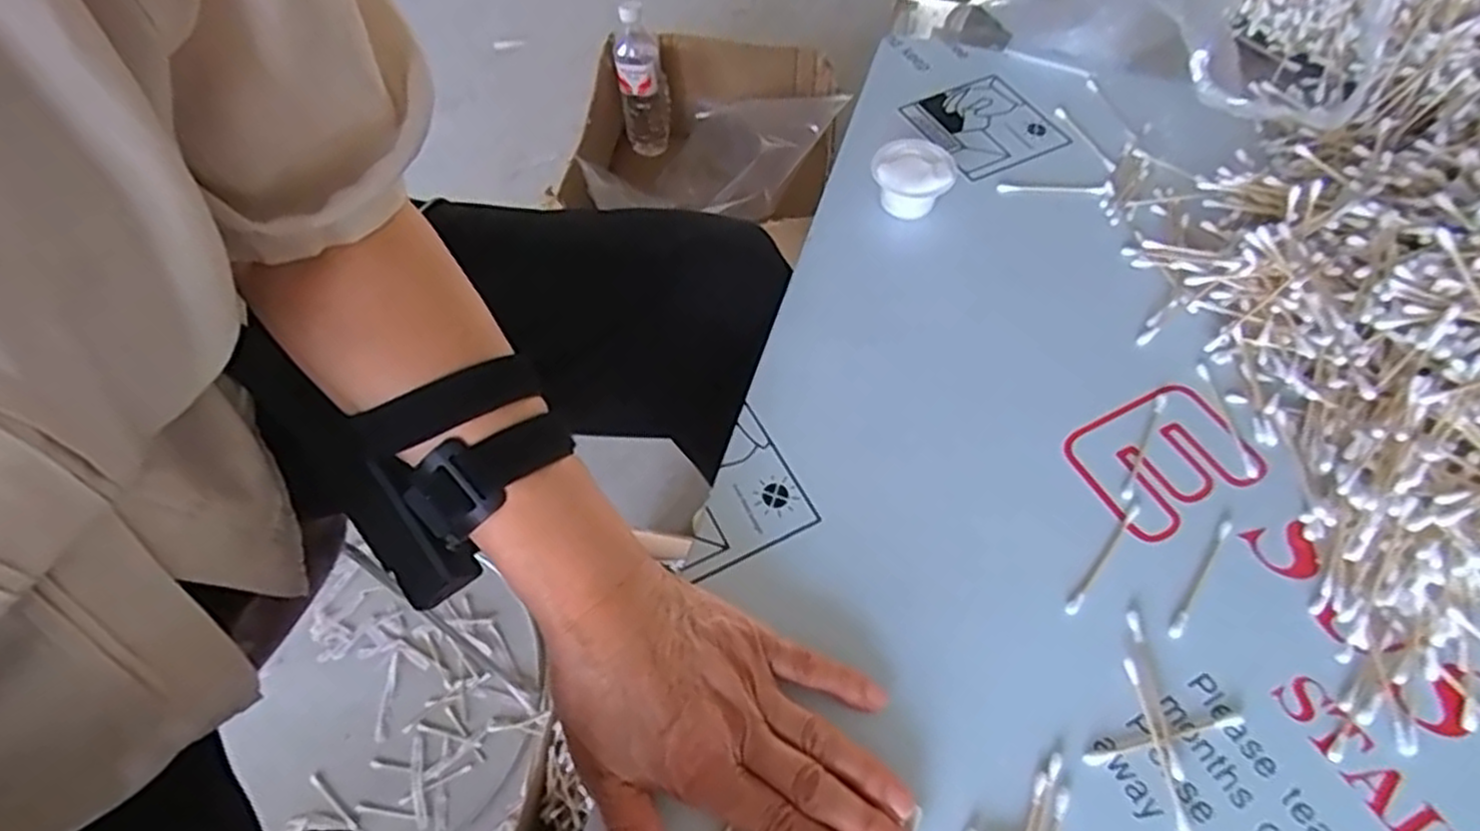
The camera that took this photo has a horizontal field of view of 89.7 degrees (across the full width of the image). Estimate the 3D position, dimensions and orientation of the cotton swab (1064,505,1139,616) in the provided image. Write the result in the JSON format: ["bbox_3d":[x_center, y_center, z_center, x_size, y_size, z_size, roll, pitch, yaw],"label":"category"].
[{"bbox_3d":[0.182,0.071,0.371,0.006,0.004,0.074,36,66,21],"label":"cotton swab"}]

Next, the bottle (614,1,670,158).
[{"bbox_3d":[-0.153,-0.517,1.151,0.072,0.208,0.078,-1,58,1],"label":"bottle"}]

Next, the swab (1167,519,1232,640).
[{"bbox_3d":[0.224,0.078,0.360,0.006,0.004,0.073,34,65,20],"label":"swab"}]

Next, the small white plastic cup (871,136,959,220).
[{"bbox_3d":[0.115,-0.158,0.500,0.051,0.037,0.051,-1,58,1],"label":"small white plastic cup"}]

